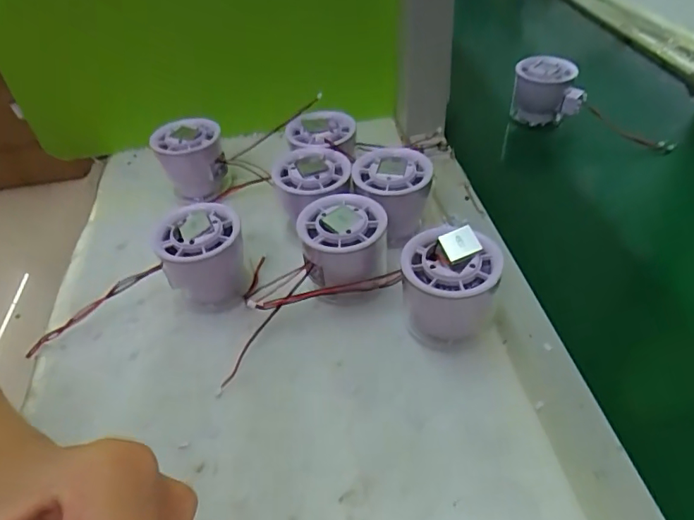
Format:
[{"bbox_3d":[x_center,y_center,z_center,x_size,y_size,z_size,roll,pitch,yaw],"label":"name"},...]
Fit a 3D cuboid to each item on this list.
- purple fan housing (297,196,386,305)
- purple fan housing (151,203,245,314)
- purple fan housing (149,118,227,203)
[{"bbox_3d":[-0.001,-0.006,0.356,0.055,0.056,0.054,-2,43,6],"label":"purple fan housing"},{"bbox_3d":[-0.096,0.003,0.356,0.056,0.059,0.065,-15,43,-9],"label":"purple fan housing"},{"bbox_3d":[-0.134,-0.088,0.454,0.056,0.055,0.050,-22,45,-16],"label":"purple fan housing"}]

